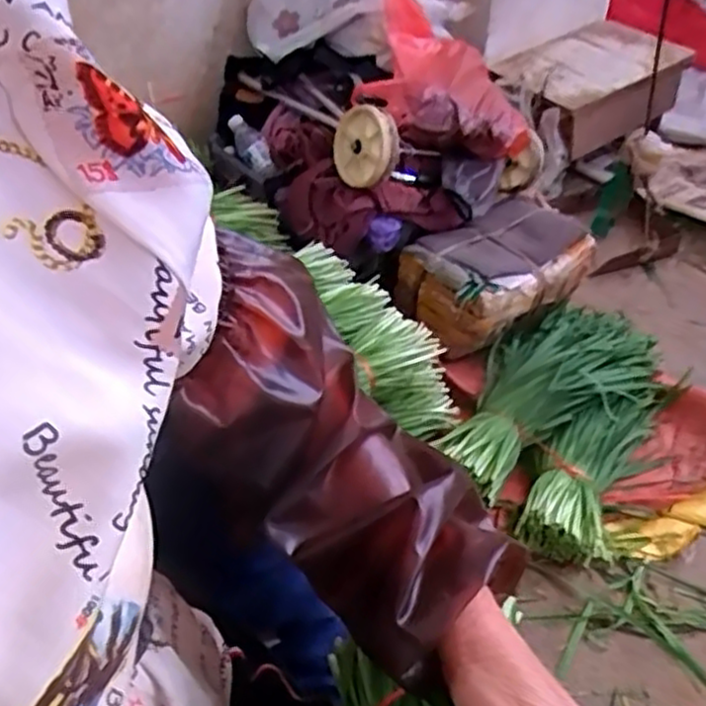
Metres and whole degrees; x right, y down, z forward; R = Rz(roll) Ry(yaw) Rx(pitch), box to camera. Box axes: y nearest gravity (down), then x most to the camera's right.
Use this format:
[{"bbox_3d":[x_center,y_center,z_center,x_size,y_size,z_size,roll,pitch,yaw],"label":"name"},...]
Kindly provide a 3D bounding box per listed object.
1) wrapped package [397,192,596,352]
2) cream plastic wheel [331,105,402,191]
[{"bbox_3d":[0.276,-0.151,1.353,0.323,0.140,0.205,-26,47,-29],"label":"wrapped package"},{"bbox_3d":[0.013,-0.340,1.186,0.138,0.122,0.035,51,28,22],"label":"cream plastic wheel"}]

